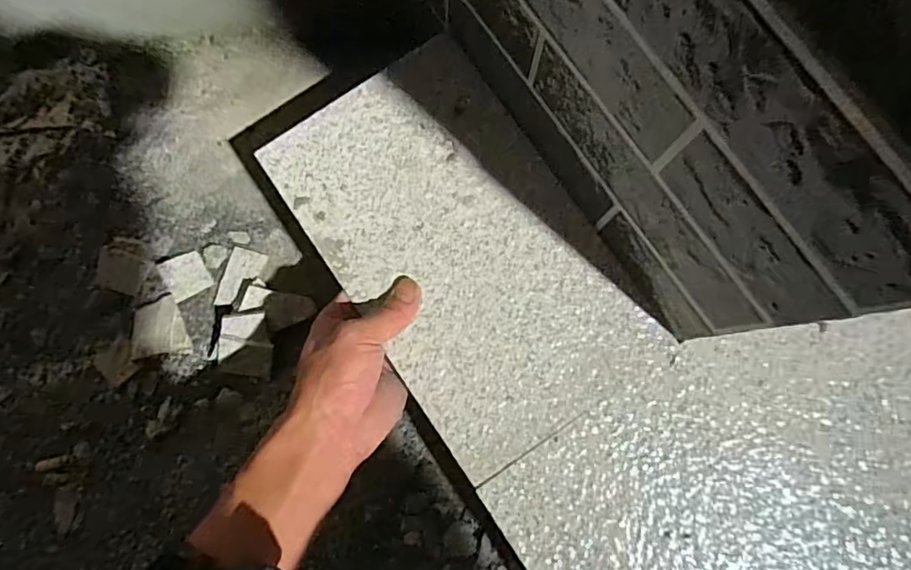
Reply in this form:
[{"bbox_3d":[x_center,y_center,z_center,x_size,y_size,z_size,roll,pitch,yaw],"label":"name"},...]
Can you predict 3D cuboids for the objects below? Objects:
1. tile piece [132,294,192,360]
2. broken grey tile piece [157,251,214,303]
[{"bbox_3d":[-0.262,0.037,0.478,0.044,0.008,0.050,-7,81,0],"label":"tile piece"},{"bbox_3d":[-0.242,-0.008,0.482,0.036,0.006,0.036,-27,82,-3],"label":"broken grey tile piece"}]

